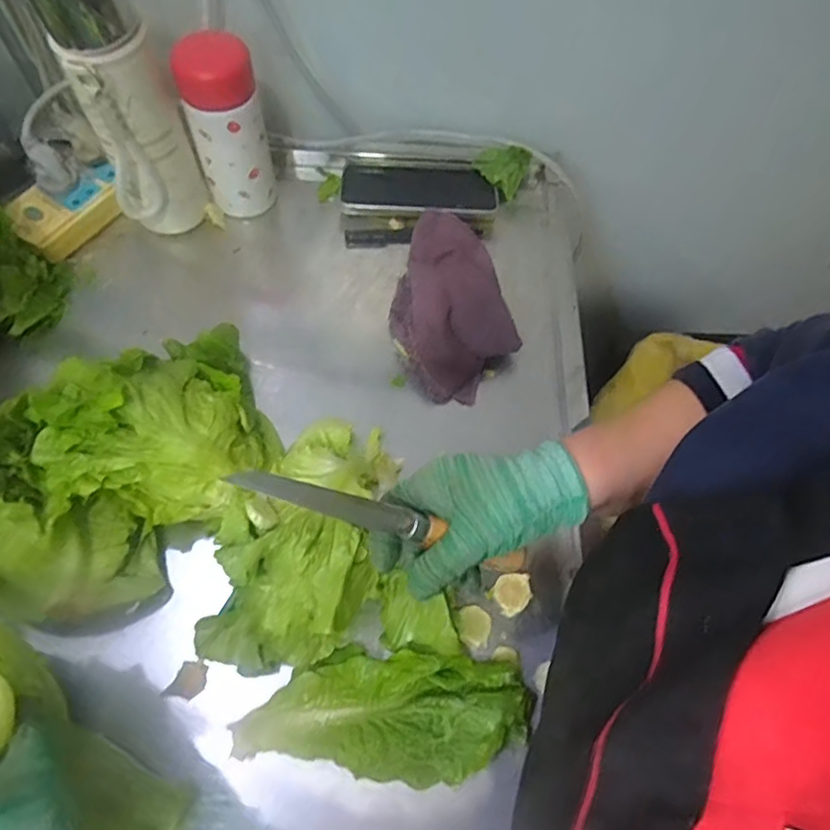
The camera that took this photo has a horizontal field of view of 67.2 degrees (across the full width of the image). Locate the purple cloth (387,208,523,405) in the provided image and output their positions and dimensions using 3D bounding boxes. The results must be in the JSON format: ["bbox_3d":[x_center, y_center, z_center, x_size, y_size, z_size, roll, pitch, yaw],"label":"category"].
[{"bbox_3d":[0.029,-0.114,0.568,0.110,0.046,0.196,-12,65,-8],"label":"purple cloth"}]

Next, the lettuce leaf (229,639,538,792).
[{"bbox_3d":[-0.021,0.200,0.425,0.189,0.025,0.081,9,64,2],"label":"lettuce leaf"}]

